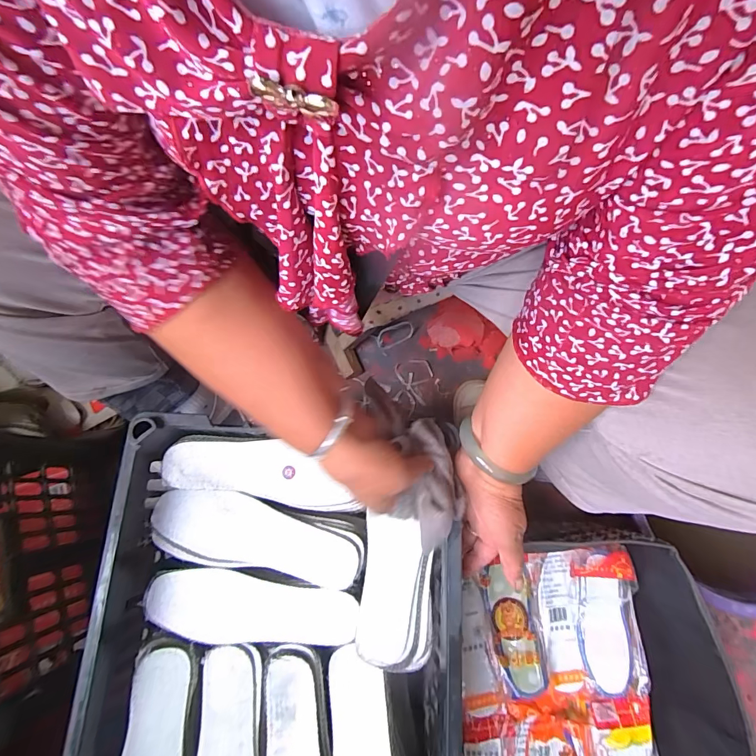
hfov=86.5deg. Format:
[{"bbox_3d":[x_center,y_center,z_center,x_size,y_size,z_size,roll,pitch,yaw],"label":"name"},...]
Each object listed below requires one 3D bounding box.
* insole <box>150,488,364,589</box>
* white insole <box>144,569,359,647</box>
[{"bbox_3d":[-0.132,0.173,0.441,0.229,0.014,0.075,10,76,1],"label":"insole"},{"bbox_3d":[-0.134,0.249,0.425,0.218,0.023,0.068,8,76,0],"label":"white insole"}]

